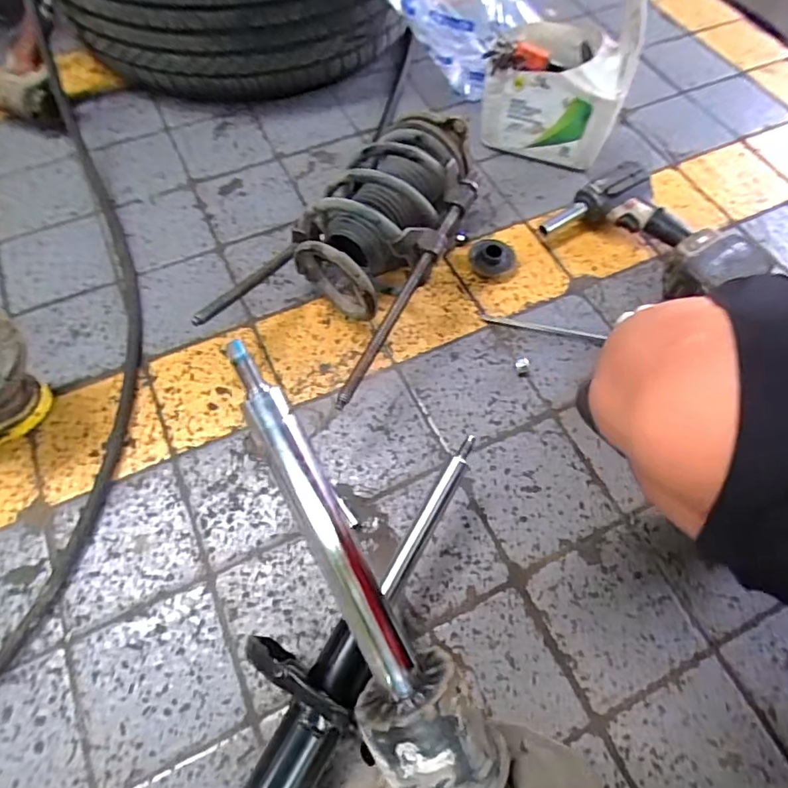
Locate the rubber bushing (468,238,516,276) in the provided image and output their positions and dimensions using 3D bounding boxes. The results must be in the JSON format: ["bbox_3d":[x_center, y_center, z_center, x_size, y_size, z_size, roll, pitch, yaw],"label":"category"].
[{"bbox_3d":[0.147,-0.205,0.785,0.066,0.029,0.064,16,64,8],"label":"rubber bushing"}]

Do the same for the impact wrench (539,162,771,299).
[{"bbox_3d":[0.372,-0.221,0.757,0.157,0.085,0.257,-34,68,-16],"label":"impact wrench"}]

